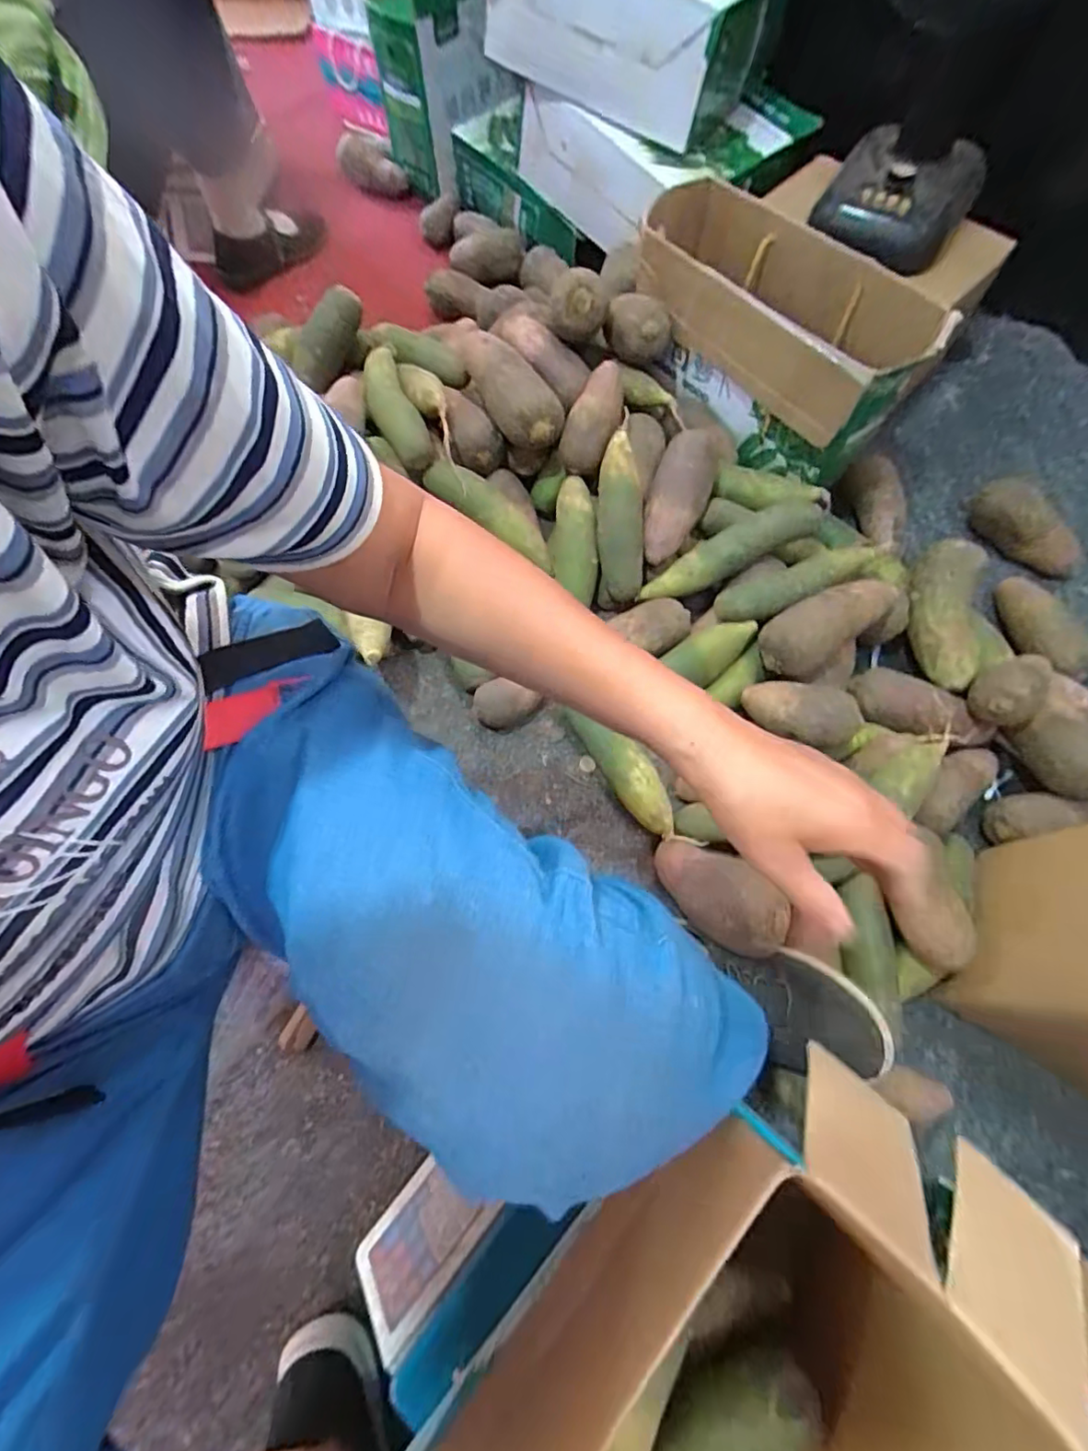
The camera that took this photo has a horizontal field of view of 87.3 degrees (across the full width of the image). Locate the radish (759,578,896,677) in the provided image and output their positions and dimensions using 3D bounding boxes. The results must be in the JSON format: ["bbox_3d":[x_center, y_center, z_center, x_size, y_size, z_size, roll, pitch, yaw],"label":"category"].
[{"bbox_3d":[0.338,-0.124,0.671,0.175,0.065,0.078,-31,70,2],"label":"radish"}]

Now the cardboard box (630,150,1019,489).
[{"bbox_3d":[0.295,-0.518,0.764,0.181,0.213,0.394,-43,73,-15],"label":"cardboard box"}]

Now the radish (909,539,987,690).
[{"bbox_3d":[0.500,-0.137,0.716,0.070,0.080,0.185,10,68,5],"label":"radish"}]

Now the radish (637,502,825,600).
[{"bbox_3d":[0.235,-0.224,0.738,0.228,0.045,0.054,-25,68,15],"label":"radish"}]

